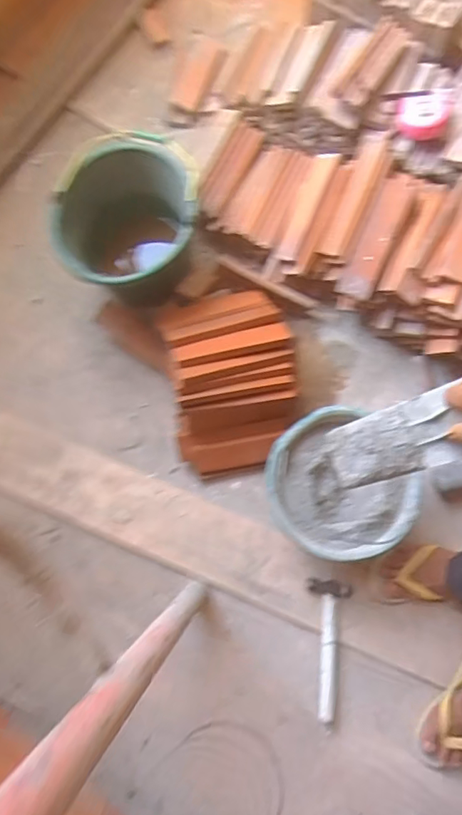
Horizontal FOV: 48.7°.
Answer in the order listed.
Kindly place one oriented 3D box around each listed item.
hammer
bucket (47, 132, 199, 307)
[{"bbox_3d":[0.195,0.477,0.993,0.077,0.041,0.278,1,78,2],"label":"hammer"},{"bbox_3d":[-0.209,-0.376,1.100,0.265,0.216,0.308,5,78,2],"label":"bucket"}]

